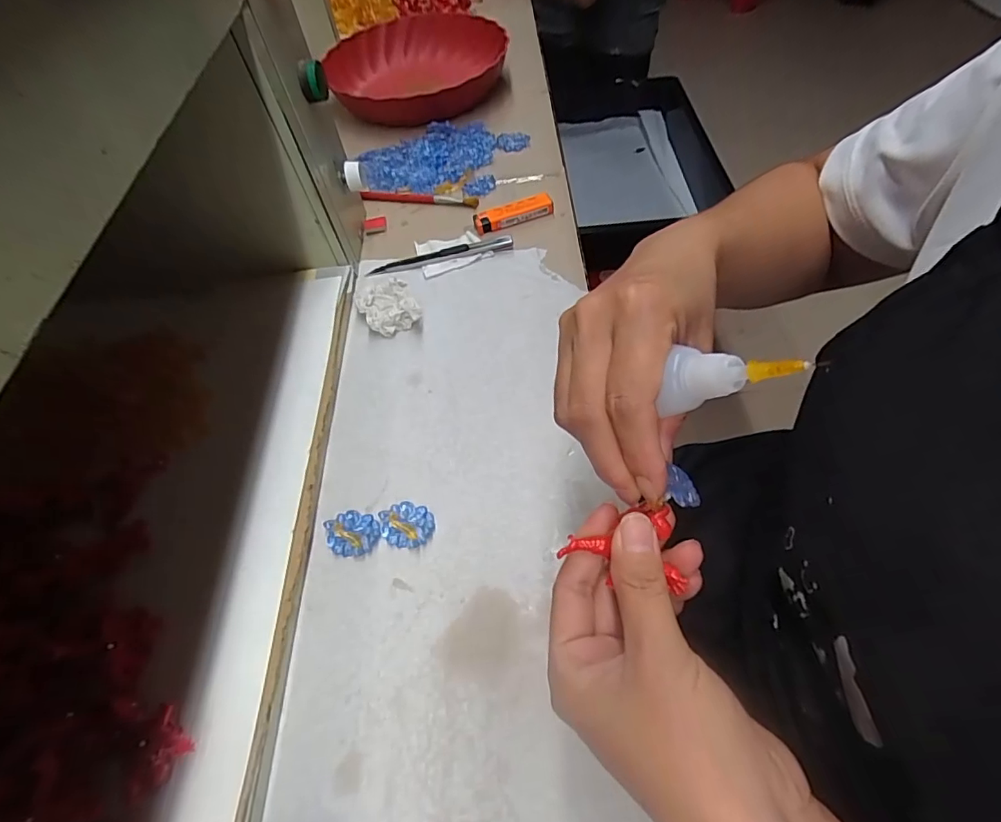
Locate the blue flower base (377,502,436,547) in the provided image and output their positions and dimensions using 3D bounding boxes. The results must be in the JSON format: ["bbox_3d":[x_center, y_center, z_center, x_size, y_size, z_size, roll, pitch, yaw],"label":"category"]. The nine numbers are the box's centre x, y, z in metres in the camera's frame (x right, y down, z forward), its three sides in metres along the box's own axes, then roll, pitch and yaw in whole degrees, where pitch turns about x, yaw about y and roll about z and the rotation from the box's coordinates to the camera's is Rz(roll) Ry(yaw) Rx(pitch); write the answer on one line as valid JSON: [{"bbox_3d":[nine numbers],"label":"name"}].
[{"bbox_3d":[-0.063,0.073,0.332,0.032,0.013,0.035,-3,56,4],"label":"blue flower base"}]

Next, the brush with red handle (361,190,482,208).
[{"bbox_3d":[-0.088,-0.232,0.544,0.130,0.010,0.020,7,57,10],"label":"brush with red handle"}]

